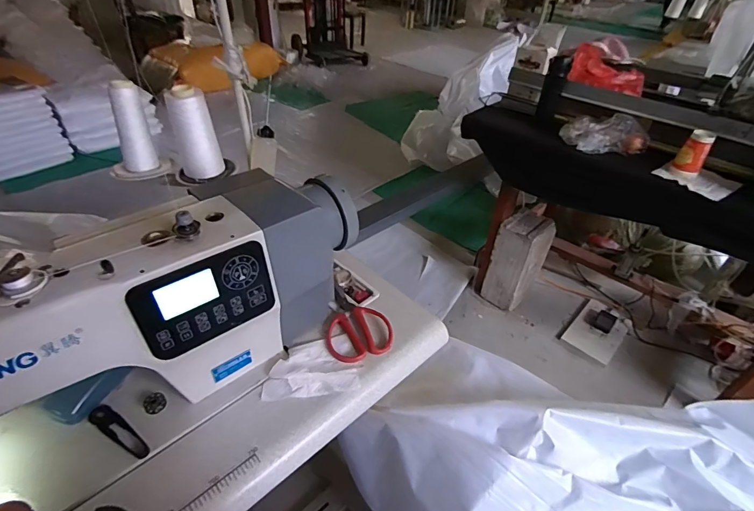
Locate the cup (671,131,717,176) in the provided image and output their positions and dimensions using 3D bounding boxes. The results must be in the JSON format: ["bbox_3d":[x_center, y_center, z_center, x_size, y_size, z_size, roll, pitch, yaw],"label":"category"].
[{"bbox_3d":[0.848,-0.275,1.056,0.066,0.108,0.061,30,46,29],"label":"cup"}]

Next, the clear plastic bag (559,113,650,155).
[{"bbox_3d":[0.678,-0.364,1.188,0.235,0.102,0.067,27,45,26],"label":"clear plastic bag"}]

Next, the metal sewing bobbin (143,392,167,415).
[{"bbox_3d":[-0.294,0.195,0.524,0.027,0.018,0.021,-26,48,-31],"label":"metal sewing bobbin"}]

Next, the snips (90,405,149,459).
[{"bbox_3d":[-0.324,0.222,0.498,0.104,0.016,0.023,23,43,22],"label":"snips"}]

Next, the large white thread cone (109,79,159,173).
[{"bbox_3d":[-0.500,-0.258,0.805,0.063,0.164,0.058,-18,44,-24],"label":"large white thread cone"}]

